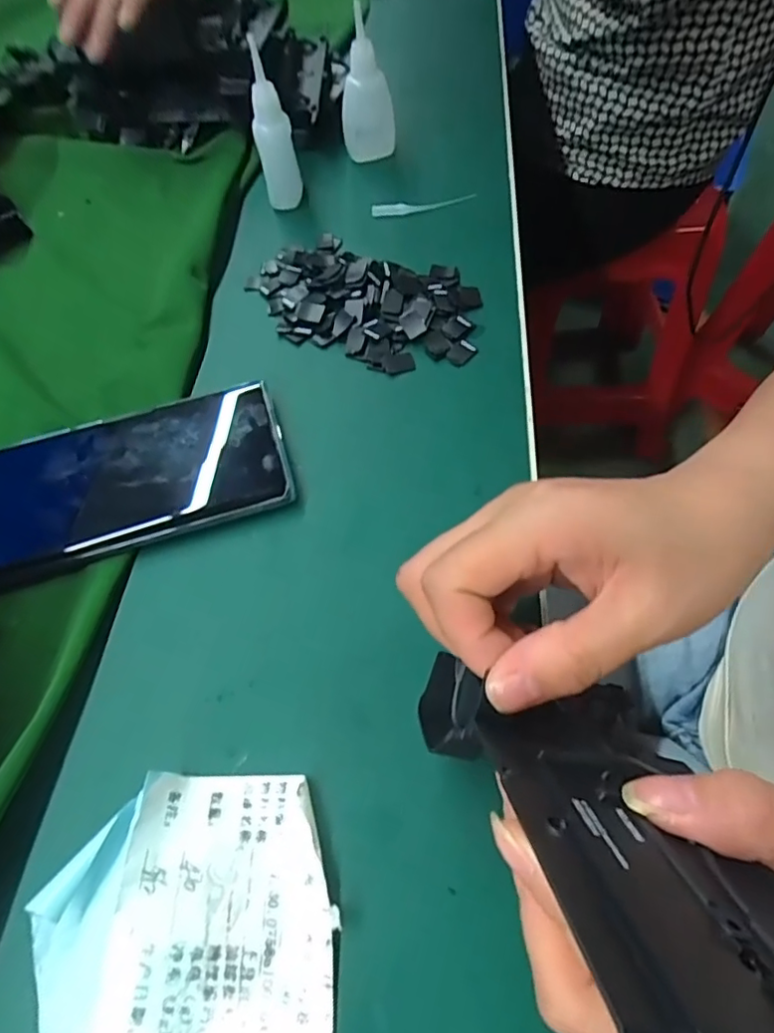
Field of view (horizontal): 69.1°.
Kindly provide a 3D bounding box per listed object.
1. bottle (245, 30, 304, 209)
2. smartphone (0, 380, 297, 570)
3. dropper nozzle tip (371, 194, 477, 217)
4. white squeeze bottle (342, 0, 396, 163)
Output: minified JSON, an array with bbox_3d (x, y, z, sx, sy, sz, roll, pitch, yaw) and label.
[{"bbox_3d":[-0.070,-0.238,0.348,0.022,0.085,0.020,4,60,7],"label":"bottle"},{"bbox_3d":[-0.124,-0.016,0.255,0.154,0.014,0.076,-14,59,-4],"label":"smartphone"},{"bbox_3d":[0.024,-0.200,0.364,0.068,0.007,0.011,-7,60,-2],"label":"dropper nozzle tip"},{"bbox_3d":[-0.014,-0.278,0.368,0.029,0.075,0.024,-24,62,-11],"label":"white squeeze bottle"}]

